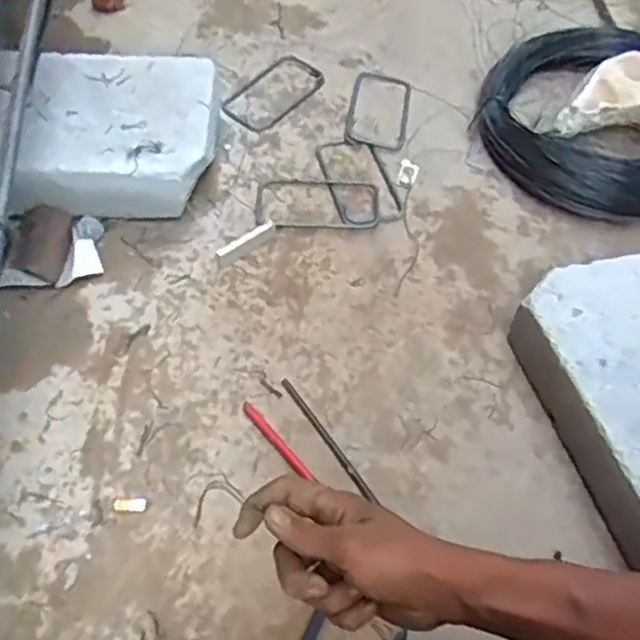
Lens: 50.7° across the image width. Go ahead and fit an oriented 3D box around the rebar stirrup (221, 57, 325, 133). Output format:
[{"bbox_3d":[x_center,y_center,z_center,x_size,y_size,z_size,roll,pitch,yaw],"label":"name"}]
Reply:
[{"bbox_3d":[-0.064,-0.304,0.909,0.079,0.016,0.146,38,64,17],"label":"rebar stirrup"}]

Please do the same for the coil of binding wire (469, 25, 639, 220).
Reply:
[{"bbox_3d":[0.360,-0.264,0.862,0.310,0.093,0.299,2,59,-3],"label":"coil of binding wire"}]

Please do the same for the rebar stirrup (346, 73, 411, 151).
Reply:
[{"bbox_3d":[0.080,-0.282,0.898,0.077,0.007,0.151,11,59,2],"label":"rebar stirrup"}]

